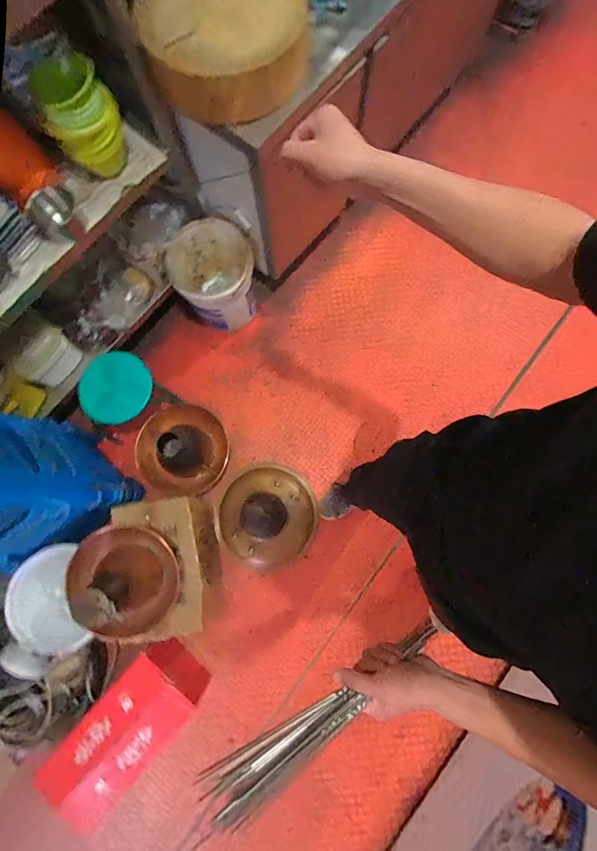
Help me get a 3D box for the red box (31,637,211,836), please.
[{"bbox_3d":[-0.605,1.062,1.284,0.266,0.183,0.626,41,83,8],"label":"red box"}]

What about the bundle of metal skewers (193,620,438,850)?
[{"bbox_3d":[0.047,0.381,0.500,0.355,0.036,0.058,-24,79,-21],"label":"bundle of metal skewers"}]

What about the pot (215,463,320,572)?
[{"bbox_3d":[-0.105,0.325,1.317,0.349,0.340,0.354,26,81,6],"label":"pot"}]

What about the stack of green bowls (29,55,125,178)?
[{"bbox_3d":[-0.580,-0.833,1.017,0.182,0.199,0.159,-24,80,-3],"label":"stack of green bowls"}]

